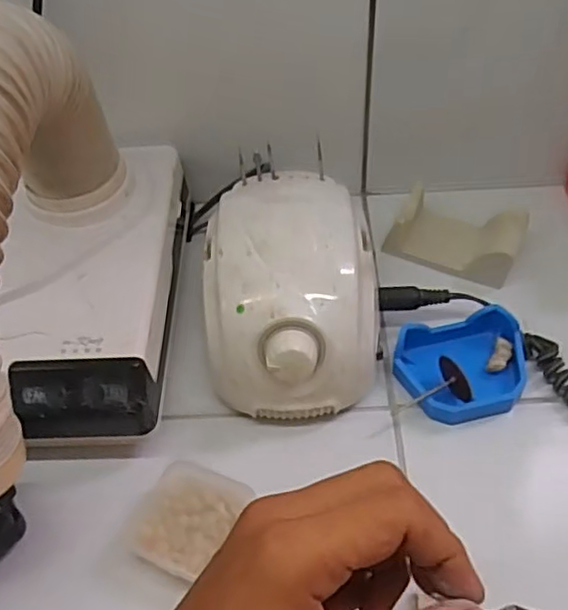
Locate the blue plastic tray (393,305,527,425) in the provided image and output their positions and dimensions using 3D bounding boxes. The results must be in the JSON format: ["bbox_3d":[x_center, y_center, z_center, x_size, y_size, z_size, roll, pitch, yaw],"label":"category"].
[{"bbox_3d":[0.111,0.038,0.399,0.078,0.024,0.062,-12,52,-6],"label":"blue plastic tray"}]

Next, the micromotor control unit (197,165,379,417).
[{"bbox_3d":[0.005,-0.006,0.403,0.099,0.083,0.134,-1,51,2],"label":"micromotor control unit"}]

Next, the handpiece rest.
[{"bbox_3d":[0.122,-0.049,0.463,0.088,0.031,0.052,20,55,19],"label":"handpiece rest"}]

